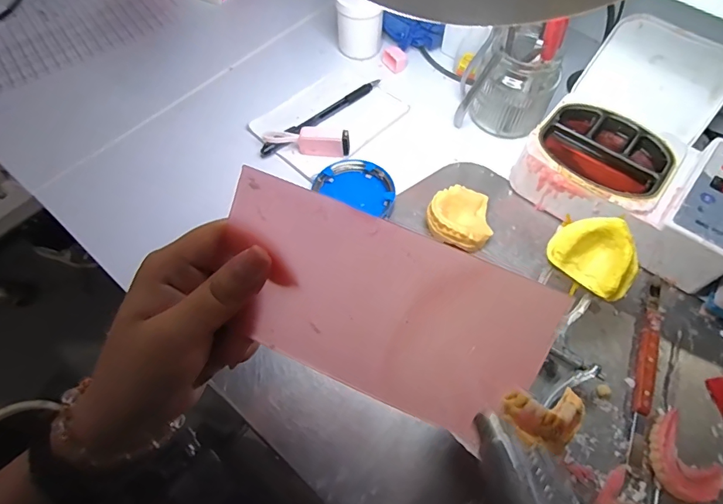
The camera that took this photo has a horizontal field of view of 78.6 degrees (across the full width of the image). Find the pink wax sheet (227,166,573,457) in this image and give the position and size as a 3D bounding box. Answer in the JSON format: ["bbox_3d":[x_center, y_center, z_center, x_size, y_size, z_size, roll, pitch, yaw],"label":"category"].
[{"bbox_3d":[0.004,0.024,0.188,0.141,0.005,0.072,24,101,7],"label":"pink wax sheet"}]

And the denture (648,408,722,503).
[{"bbox_3d":[0.220,0.144,0.305,0.043,0.014,0.052,-27,65,-16],"label":"denture"}]

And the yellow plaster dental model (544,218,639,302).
[{"bbox_3d":[0.175,0.000,0.327,0.060,0.025,0.051,36,108,14],"label":"yellow plaster dental model"}]

